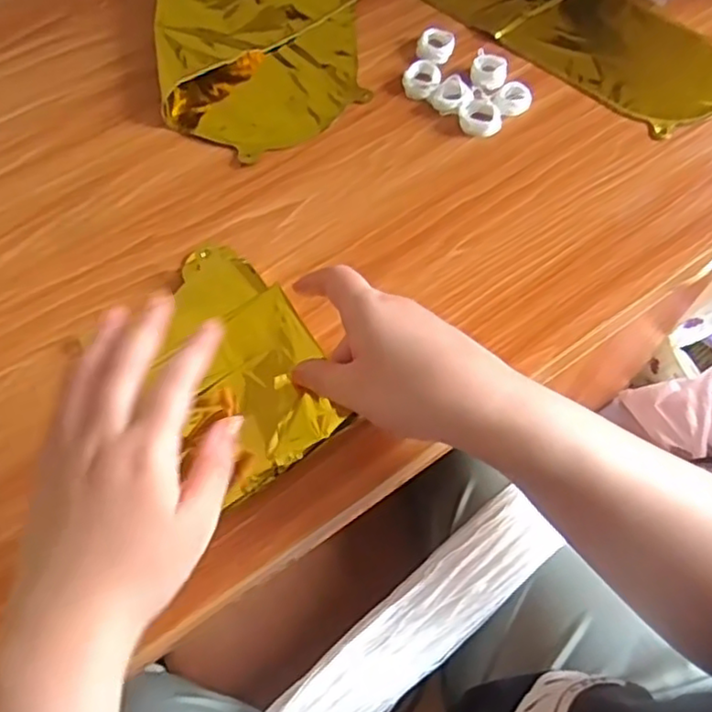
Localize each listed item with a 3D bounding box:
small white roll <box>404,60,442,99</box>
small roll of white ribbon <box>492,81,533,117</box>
[{"bbox_3d":[0.052,-0.217,0.526,0.029,0.010,0.031,0,63,0],"label":"small white roll"},{"bbox_3d":[0.121,-0.197,0.516,0.026,0.009,0.033,24,66,11],"label":"small roll of white ribbon"}]

